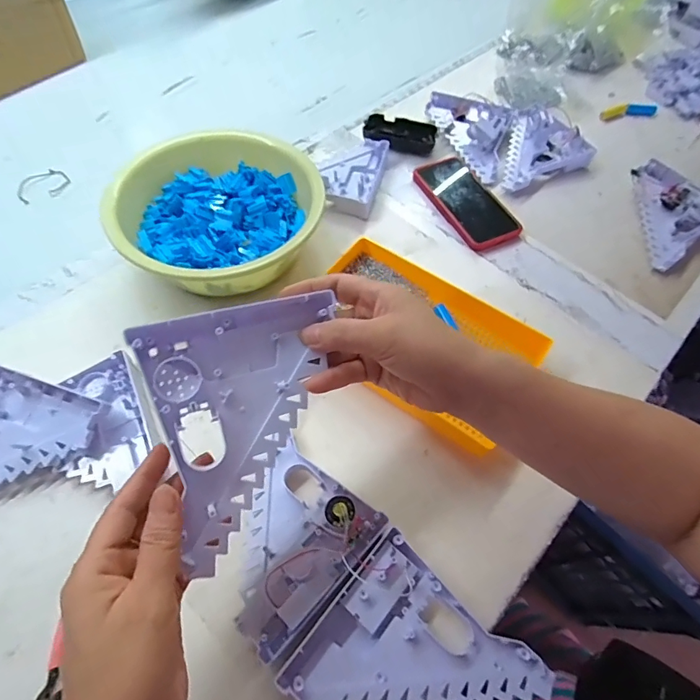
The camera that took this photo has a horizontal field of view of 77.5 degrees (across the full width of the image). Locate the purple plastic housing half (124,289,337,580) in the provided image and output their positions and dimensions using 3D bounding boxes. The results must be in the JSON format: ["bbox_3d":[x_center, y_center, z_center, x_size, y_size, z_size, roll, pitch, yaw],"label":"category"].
[{"bbox_3d":[-0.059,0.046,0.291,0.127,0.016,0.151,-15,86,-21],"label":"purple plastic housing half"}]

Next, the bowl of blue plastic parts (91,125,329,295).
[{"bbox_3d":[-0.153,-0.151,0.517,0.225,0.081,0.202,-34,67,-20],"label":"bowl of blue plastic parts"}]

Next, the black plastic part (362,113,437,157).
[{"bbox_3d":[0.076,-0.333,0.670,0.108,0.020,0.064,8,60,2],"label":"black plastic part"}]

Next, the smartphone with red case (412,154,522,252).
[{"bbox_3d":[0.161,-0.210,0.607,0.085,0.015,0.172,-21,63,-14],"label":"smartphone with red case"}]

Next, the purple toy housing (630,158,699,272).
[{"bbox_3d":[0.424,-0.194,0.594,0.155,0.041,0.133,-32,66,-19],"label":"purple toy housing"}]

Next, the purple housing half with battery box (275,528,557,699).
[{"bbox_3d":[0.049,0.242,0.326,0.151,0.032,0.132,37,65,17],"label":"purple housing half with battery box"}]

